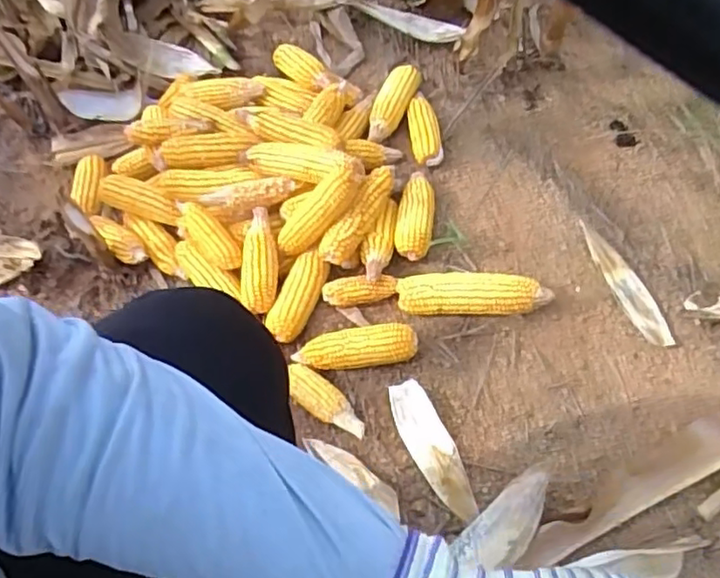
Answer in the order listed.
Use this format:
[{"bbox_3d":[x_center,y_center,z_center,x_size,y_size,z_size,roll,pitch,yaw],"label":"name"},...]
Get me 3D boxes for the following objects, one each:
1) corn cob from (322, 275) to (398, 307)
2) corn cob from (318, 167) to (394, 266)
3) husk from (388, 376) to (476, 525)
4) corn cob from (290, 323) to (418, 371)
[{"bbox_3d":[-0.001,0.001,0.892,0.102,0.034,0.030,-8,55,2],"label":"corn cob"},{"bbox_3d":[-0.001,-0.108,0.901,0.038,0.047,0.170,27,74,22],"label":"corn cob"},{"bbox_3d":[0.090,0.196,0.770,0.052,0.032,0.179,-25,56,-9],"label":"husk"},{"bbox_3d":[-0.008,0.075,0.830,0.164,0.043,0.047,-7,55,3],"label":"corn cob"}]

